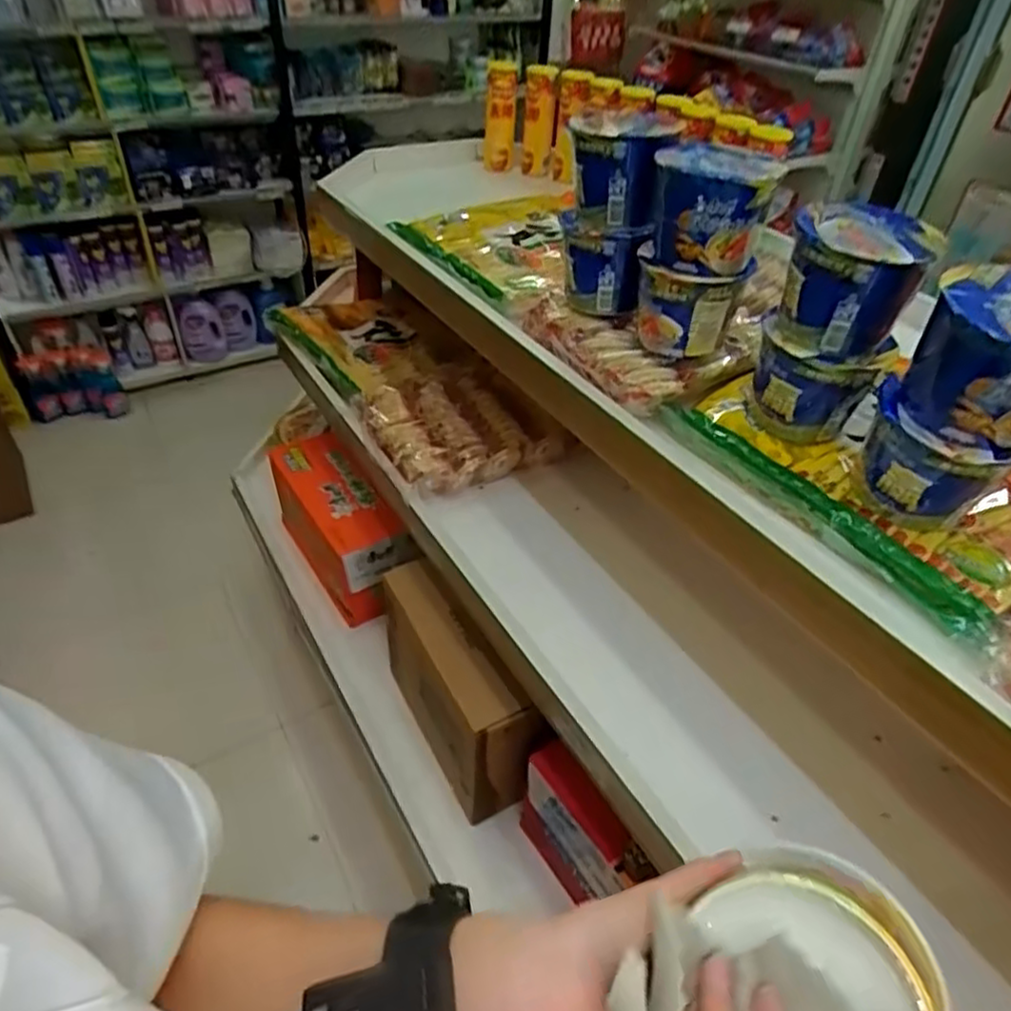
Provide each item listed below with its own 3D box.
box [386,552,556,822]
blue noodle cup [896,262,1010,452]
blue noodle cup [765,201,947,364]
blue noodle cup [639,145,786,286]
[{"bbox_3d":[-0.084,0.281,1.124,0.115,0.272,0.342,-21,47,-26],"label":"box"},{"bbox_3d":[0.409,-0.119,0.567,0.122,0.117,0.120,2,41,-2],"label":"blue noodle cup"},{"bbox_3d":[0.328,-0.209,0.658,0.114,0.117,0.115,2,41,-2],"label":"blue noodle cup"},{"bbox_3d":[0.218,-0.312,0.731,0.127,0.113,0.120,21,44,18],"label":"blue noodle cup"}]

